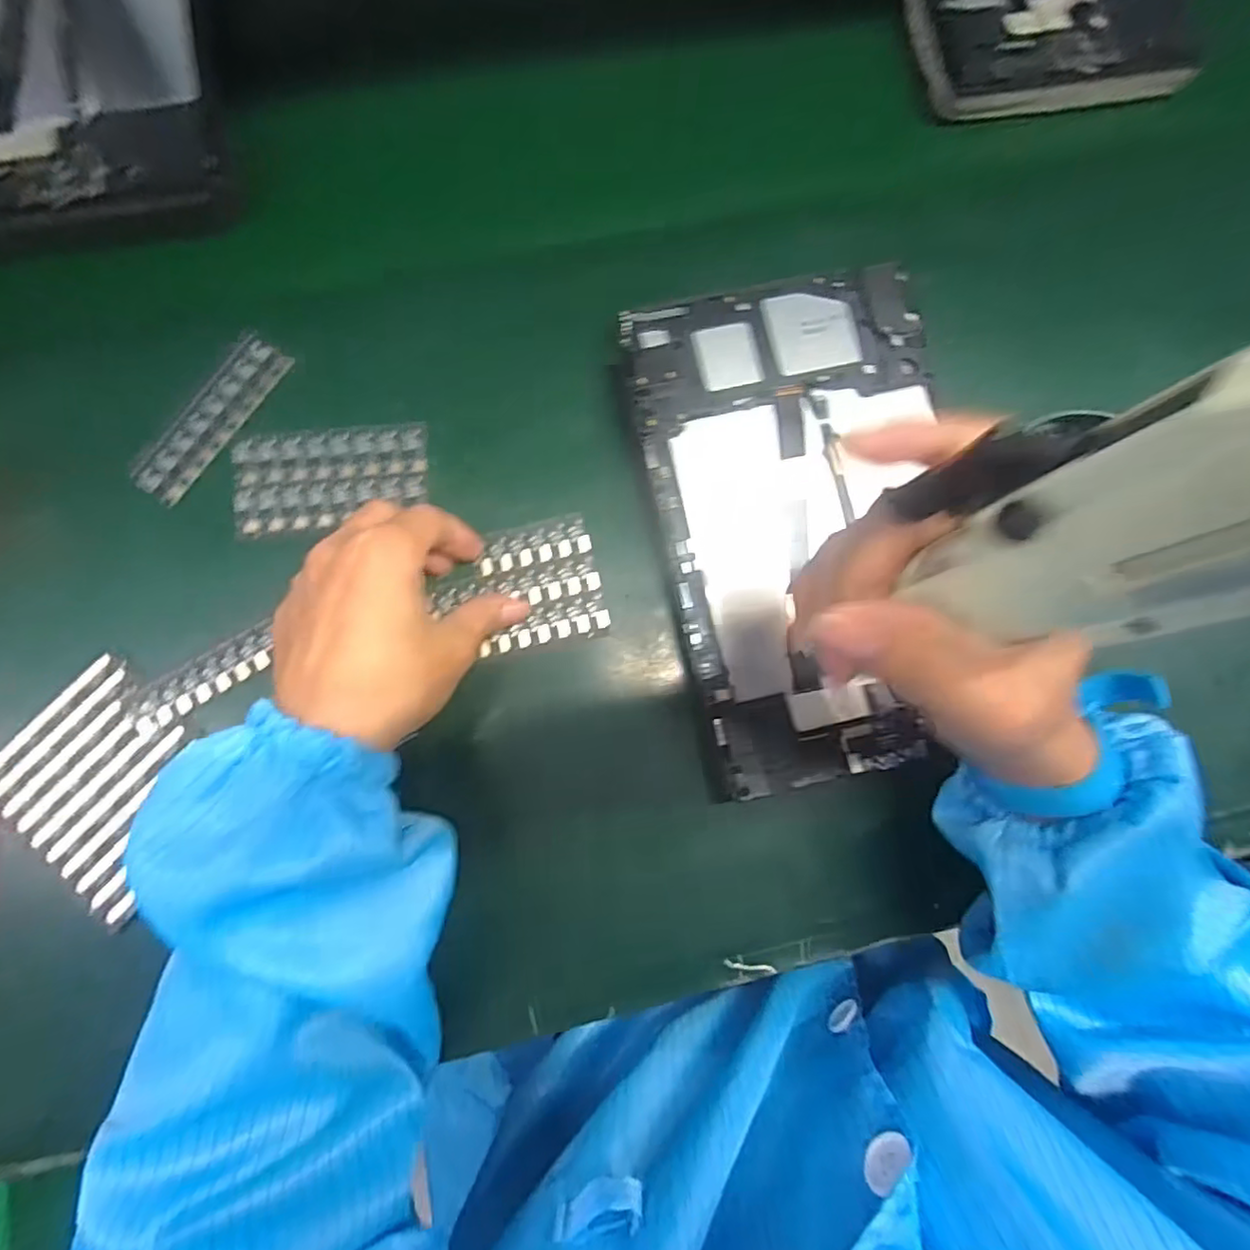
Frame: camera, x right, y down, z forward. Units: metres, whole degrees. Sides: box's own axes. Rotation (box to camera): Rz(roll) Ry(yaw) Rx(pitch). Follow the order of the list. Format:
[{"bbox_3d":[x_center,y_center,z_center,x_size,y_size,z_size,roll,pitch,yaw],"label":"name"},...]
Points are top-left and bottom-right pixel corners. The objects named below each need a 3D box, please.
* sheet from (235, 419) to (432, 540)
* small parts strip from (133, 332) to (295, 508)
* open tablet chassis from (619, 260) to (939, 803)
[{"bbox_3d":[-0.148,-0.074,0.326,0.095,0.007,0.049,-9,83,-5],"label":"sheet"},{"bbox_3d":[-0.210,-0.105,0.326,0.028,0.005,0.096,37,82,1],"label":"small parts strip"},{"bbox_3d":[0.087,-0.049,0.307,0.139,0.008,0.238,-10,84,-3],"label":"open tablet chassis"}]

